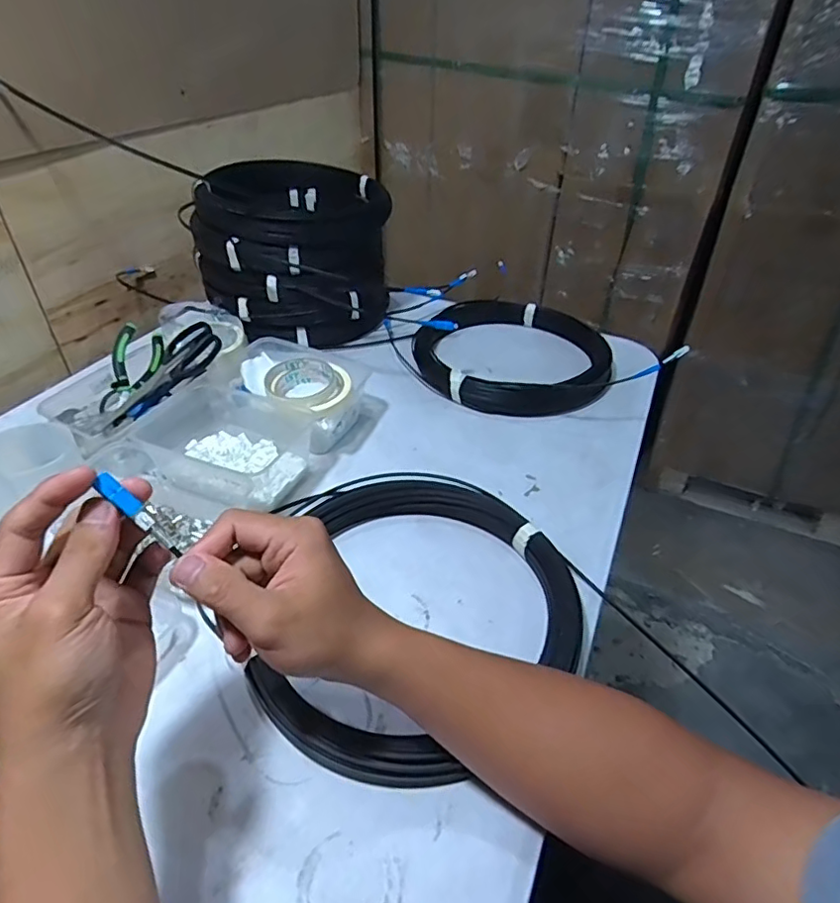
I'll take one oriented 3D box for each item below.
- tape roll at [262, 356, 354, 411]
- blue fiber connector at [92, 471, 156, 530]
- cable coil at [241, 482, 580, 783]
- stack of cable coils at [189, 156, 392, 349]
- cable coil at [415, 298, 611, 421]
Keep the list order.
[{"bbox_3d":[-0.135,-0.076,0.675,0.100,0.035,0.087,25,43,27],"label":"tape roll"},{"bbox_3d":[-0.149,0.025,0.286,0.006,0.035,0.009,-21,28,30],"label":"blue fiber connector"},{"bbox_3d":[-0.001,0.132,0.499,0.274,0.050,0.299,1,38,-1],"label":"cable coil"},{"bbox_3d":[-0.190,-0.310,0.879,0.253,0.203,0.264,6,38,6],"label":"stack of cable coils"},{"bbox_3d":[0.137,-0.147,0.825,0.278,0.072,0.287,11,39,20],"label":"cable coil"}]

